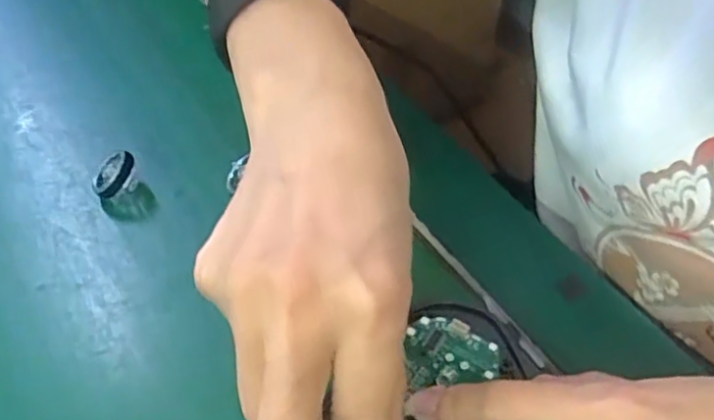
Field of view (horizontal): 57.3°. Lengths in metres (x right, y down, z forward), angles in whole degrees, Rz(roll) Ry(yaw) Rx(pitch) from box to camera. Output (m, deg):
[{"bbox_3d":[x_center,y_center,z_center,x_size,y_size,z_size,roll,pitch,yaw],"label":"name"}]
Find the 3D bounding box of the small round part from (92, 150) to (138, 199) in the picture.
[{"bbox_3d":[-0.122,-0.016,0.340,0.024,0.020,0.019,-41,59,7],"label":"small round part"}]

